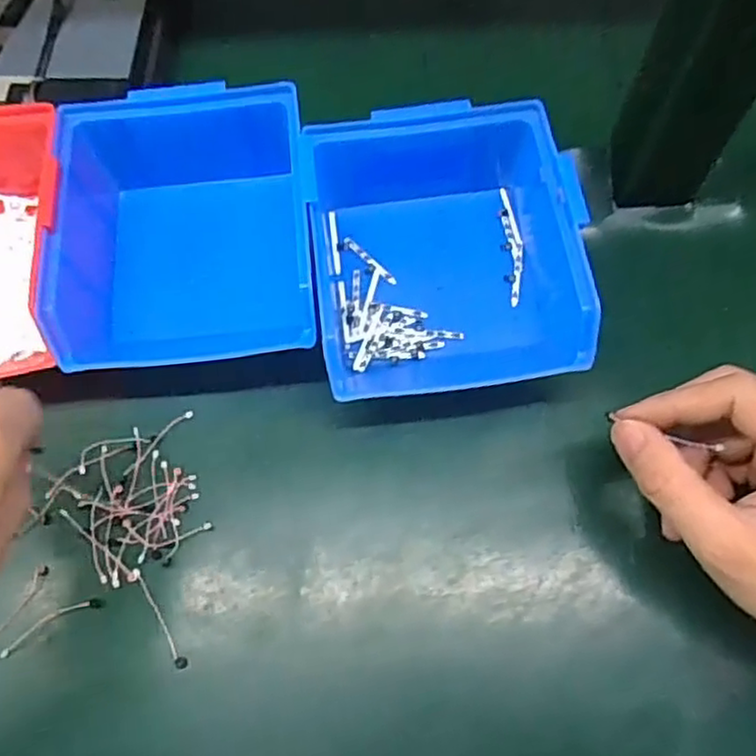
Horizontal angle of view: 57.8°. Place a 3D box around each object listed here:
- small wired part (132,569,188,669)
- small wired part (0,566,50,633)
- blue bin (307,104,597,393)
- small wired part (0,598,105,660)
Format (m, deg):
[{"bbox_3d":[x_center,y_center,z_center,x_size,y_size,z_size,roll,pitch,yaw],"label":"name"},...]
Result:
[{"bbox_3d":[-0.100,0.109,0.312,0.005,0.004,0.049,-31,72,-12],"label":"small wired part"},{"bbox_3d":[-0.168,0.106,0.312,0.008,0.006,0.046,33,72,12],"label":"small wired part"},{"bbox_3d":[0.030,-0.060,0.342,0.130,0.065,0.139,0,67,1],"label":"blue bin"},{"bbox_3d":[-0.149,0.112,0.312,0.048,0.004,0.008,-27,71,-10],"label":"small wired part"}]

